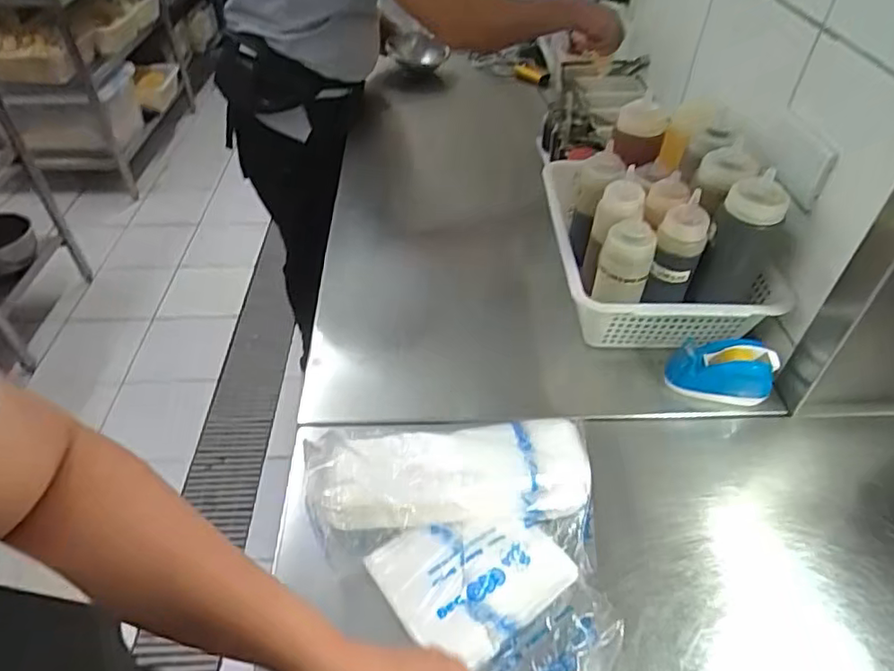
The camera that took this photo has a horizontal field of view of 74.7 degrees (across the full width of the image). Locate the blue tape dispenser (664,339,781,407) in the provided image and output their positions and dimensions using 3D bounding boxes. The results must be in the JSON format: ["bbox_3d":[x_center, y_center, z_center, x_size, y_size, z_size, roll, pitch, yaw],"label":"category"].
[{"bbox_3d":[0.325,0.048,0.704,0.120,0.071,0.052,0,44,-2],"label":"blue tape dispenser"}]

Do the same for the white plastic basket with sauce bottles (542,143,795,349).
[{"bbox_3d":[0.282,-0.155,0.777,0.248,0.209,0.315,2,44,1],"label":"white plastic basket with sauce bottles"}]

